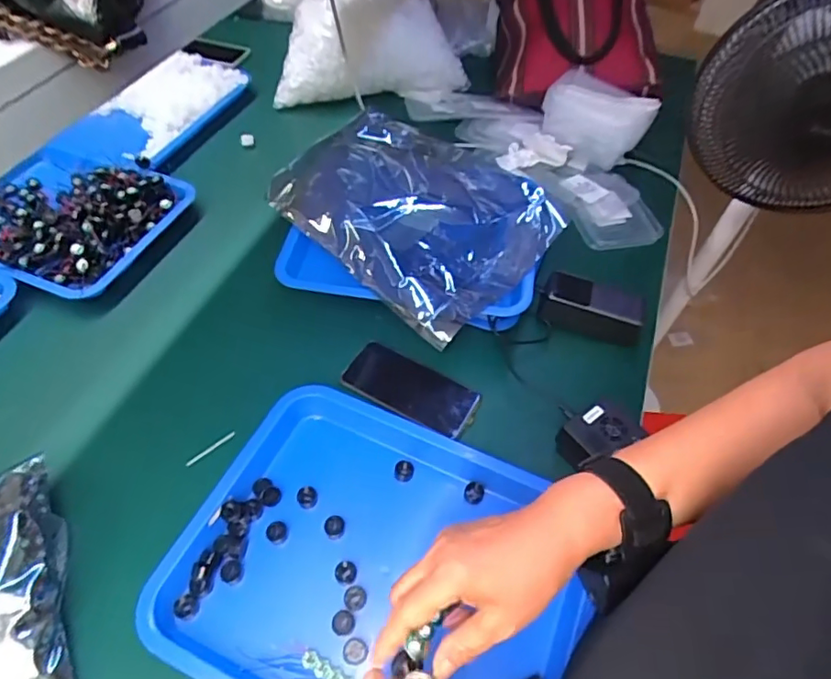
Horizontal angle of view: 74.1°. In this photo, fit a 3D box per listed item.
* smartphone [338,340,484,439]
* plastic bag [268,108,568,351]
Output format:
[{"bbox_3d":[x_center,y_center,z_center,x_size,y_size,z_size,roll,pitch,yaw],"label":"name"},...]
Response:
[{"bbox_3d":[-0.006,0.061,0.671,0.161,0.013,0.074,24,55,14],"label":"smartphone"},{"bbox_3d":[0.001,-0.178,0.713,0.316,0.094,0.240,38,59,23],"label":"plastic bag"}]

